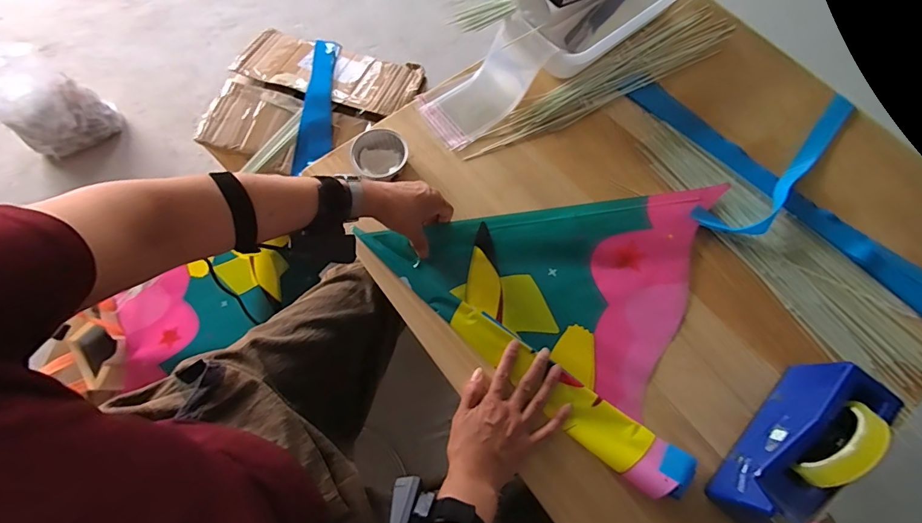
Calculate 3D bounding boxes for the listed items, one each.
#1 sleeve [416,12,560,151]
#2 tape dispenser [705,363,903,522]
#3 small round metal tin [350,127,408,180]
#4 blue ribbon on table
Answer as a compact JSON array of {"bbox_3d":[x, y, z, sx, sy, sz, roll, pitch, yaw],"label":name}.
[{"bbox_3d":[0.037,-0.280,0.686,0.210,0.048,0.116,-41,72,11],"label":"sleeve"},{"bbox_3d":[0.368,0.201,0.461,0.072,0.113,0.196,39,75,15],"label":"tape dispenser"},{"bbox_3d":[-0.120,-0.157,0.646,0.081,0.031,0.073,-14,70,-4],"label":"small round metal tin"},{"bbox_3d":[0.492,-0.140,0.641,0.345,0.025,0.079,-36,72,-11],"label":"blue ribbon on table"}]

